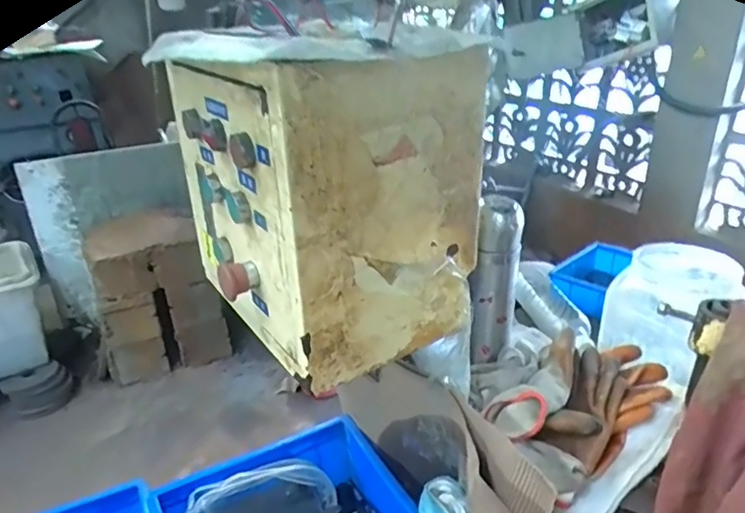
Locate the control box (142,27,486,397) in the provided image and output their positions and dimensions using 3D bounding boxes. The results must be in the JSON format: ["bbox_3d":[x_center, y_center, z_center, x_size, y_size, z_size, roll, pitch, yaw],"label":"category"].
[{"bbox_3d":[-0.073,-0.071,0.570,0.205,0.284,0.323,-20,31,-36],"label":"control box"}]

